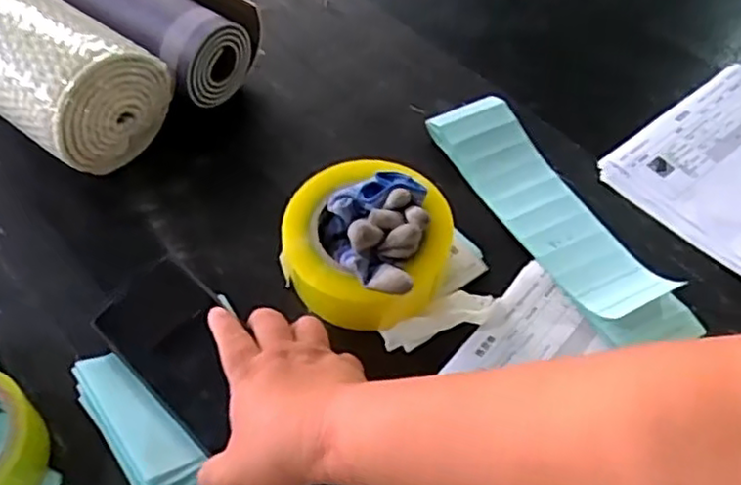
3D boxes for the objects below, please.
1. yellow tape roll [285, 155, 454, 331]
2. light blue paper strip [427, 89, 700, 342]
[{"bbox_3d":[-0.004,0.002,0.523,0.121,0.057,0.122,2,54,-2],"label":"yellow tape roll"},{"bbox_3d":[0.149,-0.027,0.565,0.073,0.019,0.260,-23,59,-19],"label":"light blue paper strip"}]

